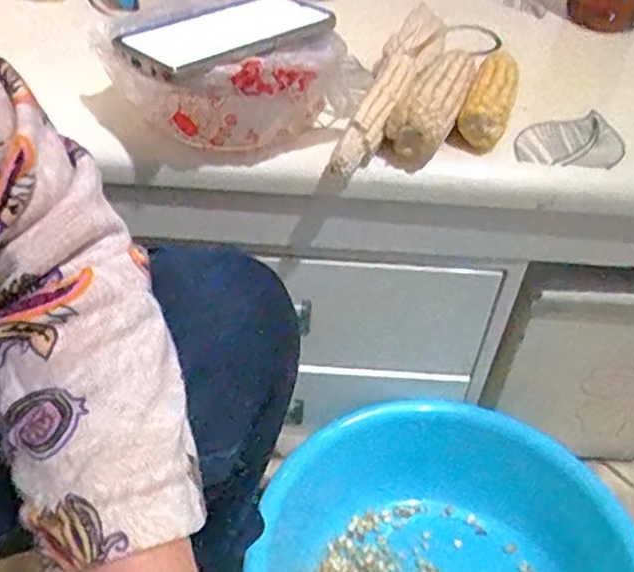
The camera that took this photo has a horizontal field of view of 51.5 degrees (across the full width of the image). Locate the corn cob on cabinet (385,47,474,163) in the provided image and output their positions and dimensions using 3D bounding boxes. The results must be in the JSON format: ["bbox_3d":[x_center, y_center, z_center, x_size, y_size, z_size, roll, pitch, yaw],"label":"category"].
[{"bbox_3d":[0.106,-0.165,0.566,0.049,0.045,0.156,19,44,15],"label":"corn cob on cabinet"}]

